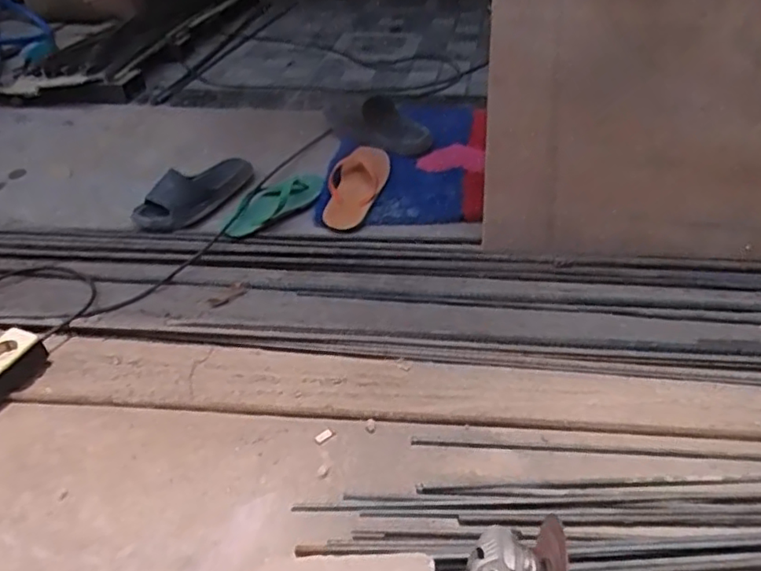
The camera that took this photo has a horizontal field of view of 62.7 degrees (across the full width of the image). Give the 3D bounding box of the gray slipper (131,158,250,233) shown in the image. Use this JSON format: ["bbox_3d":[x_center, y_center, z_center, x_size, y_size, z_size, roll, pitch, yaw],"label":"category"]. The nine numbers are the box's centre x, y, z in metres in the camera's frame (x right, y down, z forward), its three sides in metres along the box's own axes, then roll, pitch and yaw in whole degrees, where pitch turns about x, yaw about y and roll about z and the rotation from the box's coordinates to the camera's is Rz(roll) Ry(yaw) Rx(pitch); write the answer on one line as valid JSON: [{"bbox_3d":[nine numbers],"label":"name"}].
[{"bbox_3d":[-0.363,-0.199,1.235,0.108,0.066,0.253,21,43,30],"label":"gray slipper"}]

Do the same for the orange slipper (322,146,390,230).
[{"bbox_3d":[-0.049,-0.198,1.218,0.113,0.037,0.226,7,41,14],"label":"orange slipper"}]

